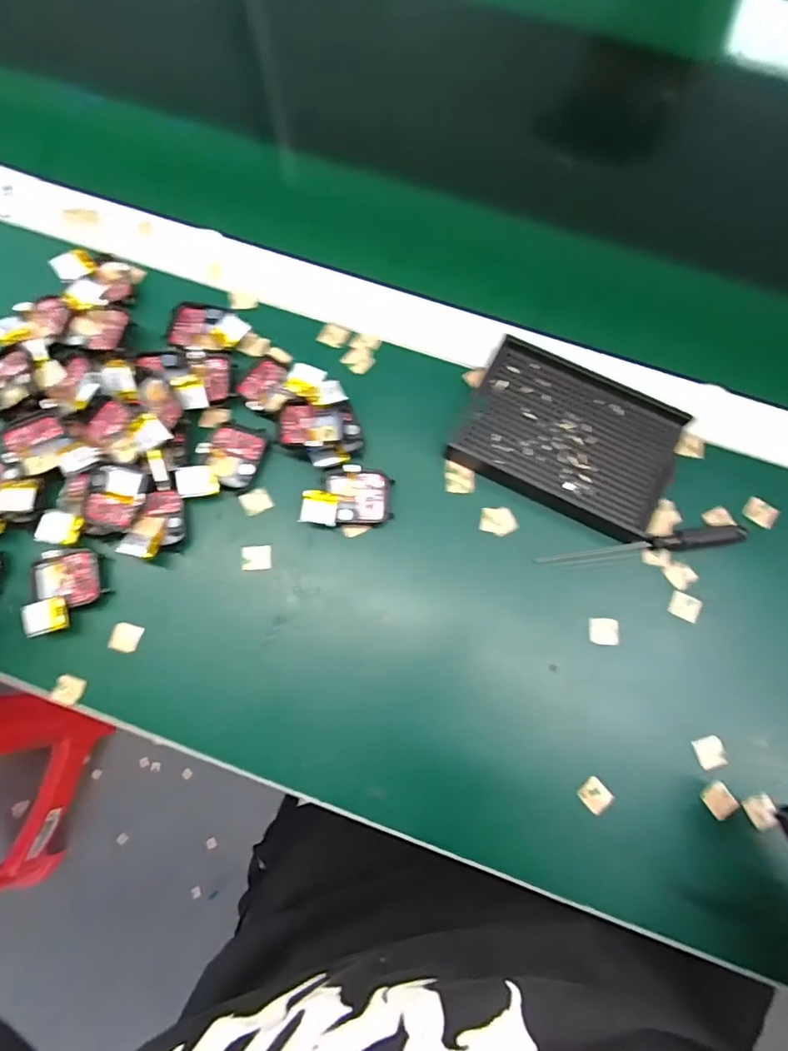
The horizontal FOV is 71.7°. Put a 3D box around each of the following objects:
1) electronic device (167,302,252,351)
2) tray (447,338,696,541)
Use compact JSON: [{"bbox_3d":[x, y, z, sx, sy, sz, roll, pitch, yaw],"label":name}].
[{"bbox_3d":[-0.128,-0.139,0.380,0.056,0.015,0.037,6,76,1],"label":"electronic device"},{"bbox_3d":[0.115,-0.059,0.360,0.132,0.019,0.098,27,77,7],"label":"tray"}]

